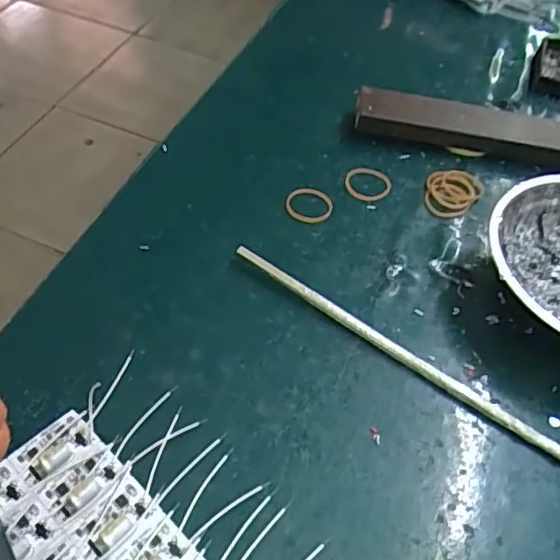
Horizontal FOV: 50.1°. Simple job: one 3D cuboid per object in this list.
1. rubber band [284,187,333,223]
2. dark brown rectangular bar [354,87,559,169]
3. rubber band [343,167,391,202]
[{"bbox_3d":[0.019,-0.049,0.385,0.030,0.004,0.026,39,58,22],"label":"rubber band"},{"bbox_3d":[0.154,-0.107,0.427,0.202,0.025,0.034,13,52,4],"label":"dark brown rectangular bar"},{"bbox_3d":[0.059,-0.065,0.402,0.027,0.004,0.031,-31,61,-26],"label":"rubber band"}]

